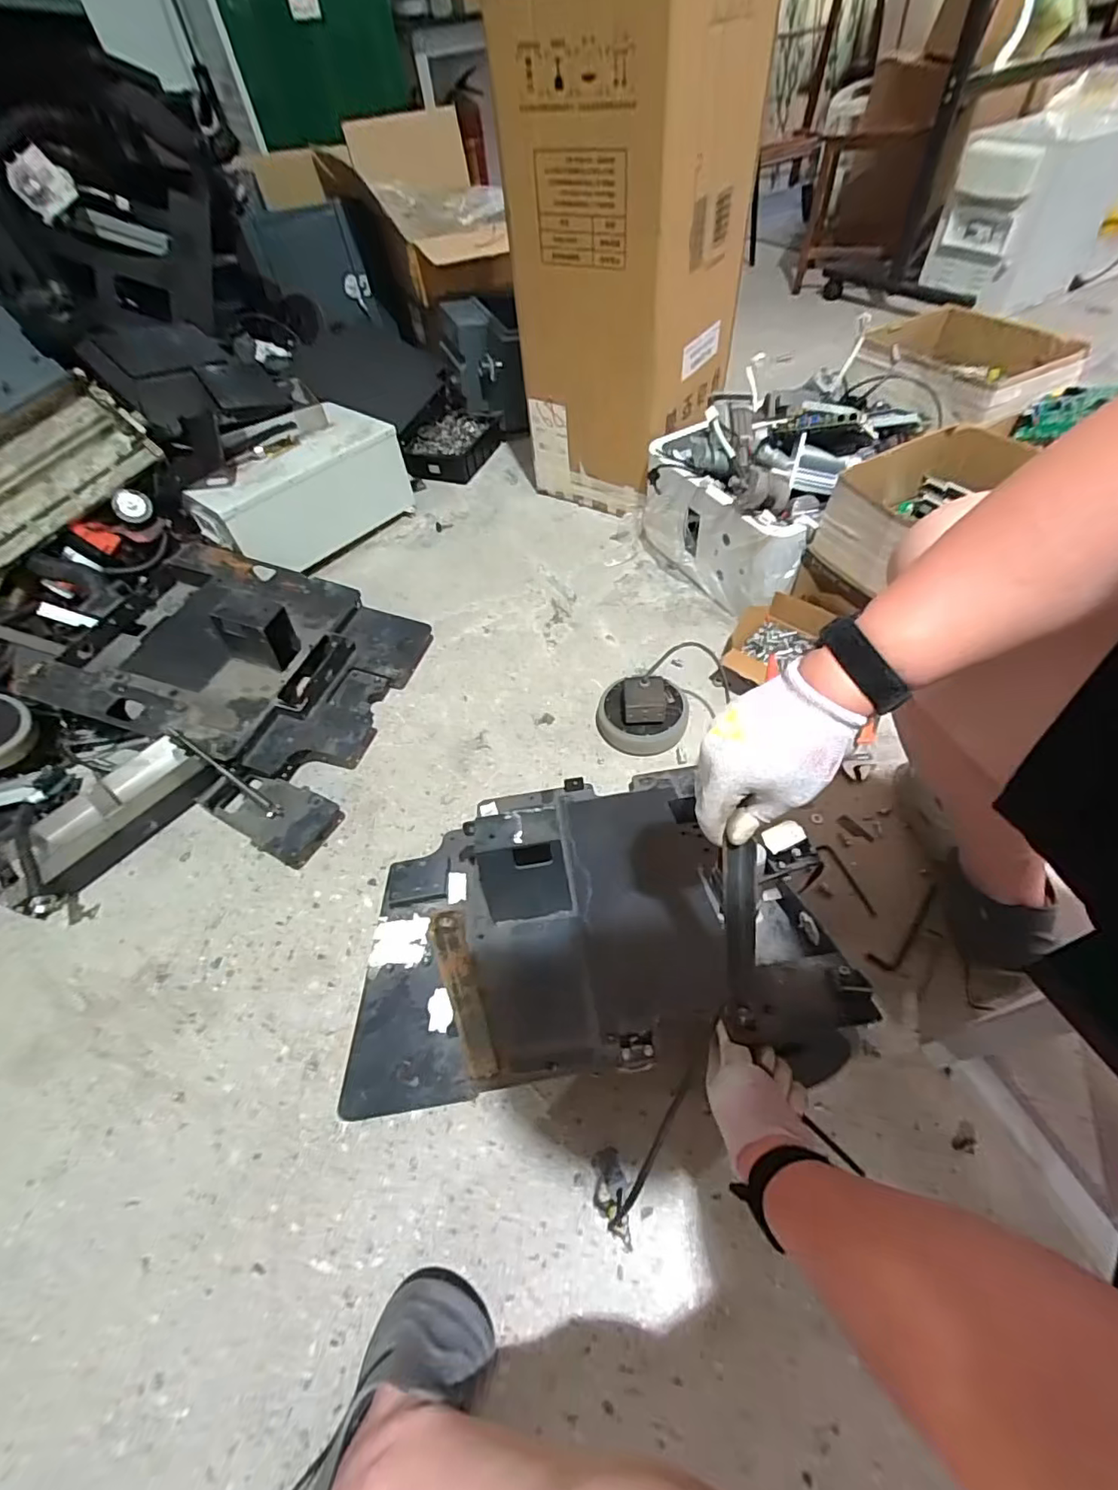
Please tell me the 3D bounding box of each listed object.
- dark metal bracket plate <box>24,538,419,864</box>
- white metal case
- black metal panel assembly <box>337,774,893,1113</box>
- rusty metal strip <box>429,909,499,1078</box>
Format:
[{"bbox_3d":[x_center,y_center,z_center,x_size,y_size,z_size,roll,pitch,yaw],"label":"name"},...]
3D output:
[{"bbox_3d":[-0.570,-0.134,0.982,0.553,0.213,0.502,12,55,14],"label":"dark metal bracket plate"},{"bbox_3d":[-0.567,-0.565,1.274,0.168,0.250,0.444,36,64,27],"label":"white metal case"},{"bbox_3d":[0.021,0.203,0.684,0.500,0.086,0.408,-13,30,0],"label":"black metal panel assembly"},{"bbox_3d":[-0.073,0.197,0.437,0.027,0.185,0.014,-5,29,0],"label":"rusty metal strip"}]

